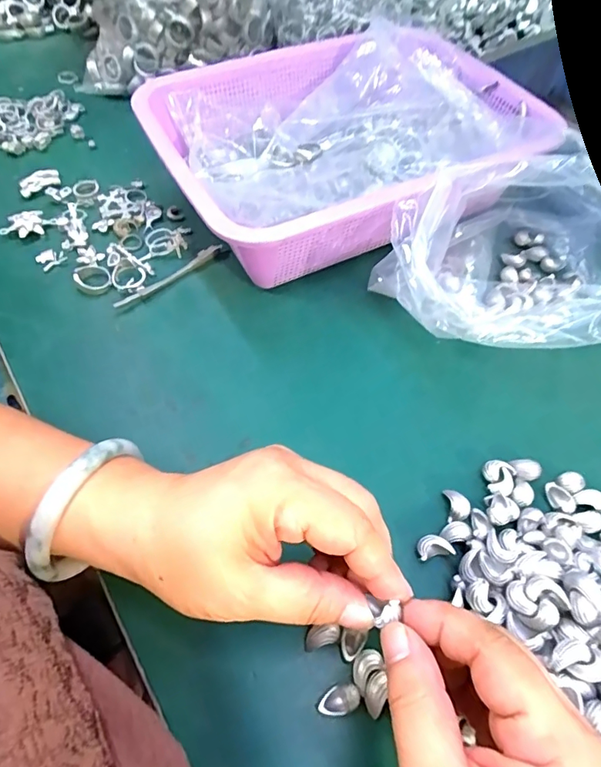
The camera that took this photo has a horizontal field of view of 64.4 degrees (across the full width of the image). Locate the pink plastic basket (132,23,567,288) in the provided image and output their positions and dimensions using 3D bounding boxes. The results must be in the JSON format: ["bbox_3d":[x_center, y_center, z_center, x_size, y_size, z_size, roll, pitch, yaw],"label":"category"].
[{"bbox_3d":[0.037,-0.198,0.407,0.296,0.087,0.231,-24,61,-15],"label":"pink plastic basket"}]

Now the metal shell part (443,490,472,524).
[{"bbox_3d":[0.094,0.074,0.286,0.014,0.010,0.020,2,58,1],"label":"metal shell part"}]

